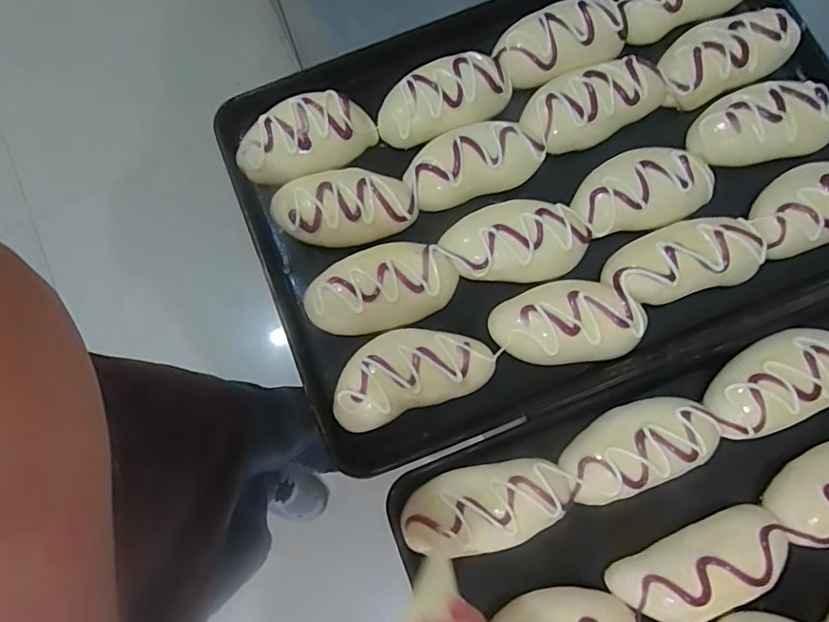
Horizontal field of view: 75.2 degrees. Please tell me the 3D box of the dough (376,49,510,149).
[{"bbox_3d":[0.029,-0.220,0.550,0.143,0.043,0.077,-20,78,8],"label":"dough"}]

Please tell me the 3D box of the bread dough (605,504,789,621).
[{"bbox_3d":[0.246,0.221,0.456,0.146,0.036,0.064,-25,79,-4],"label":"bread dough"}]

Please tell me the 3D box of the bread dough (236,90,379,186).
[{"bbox_3d":[-0.111,-0.179,0.542,0.144,0.039,0.081,-19,79,-2],"label":"bread dough"}]

